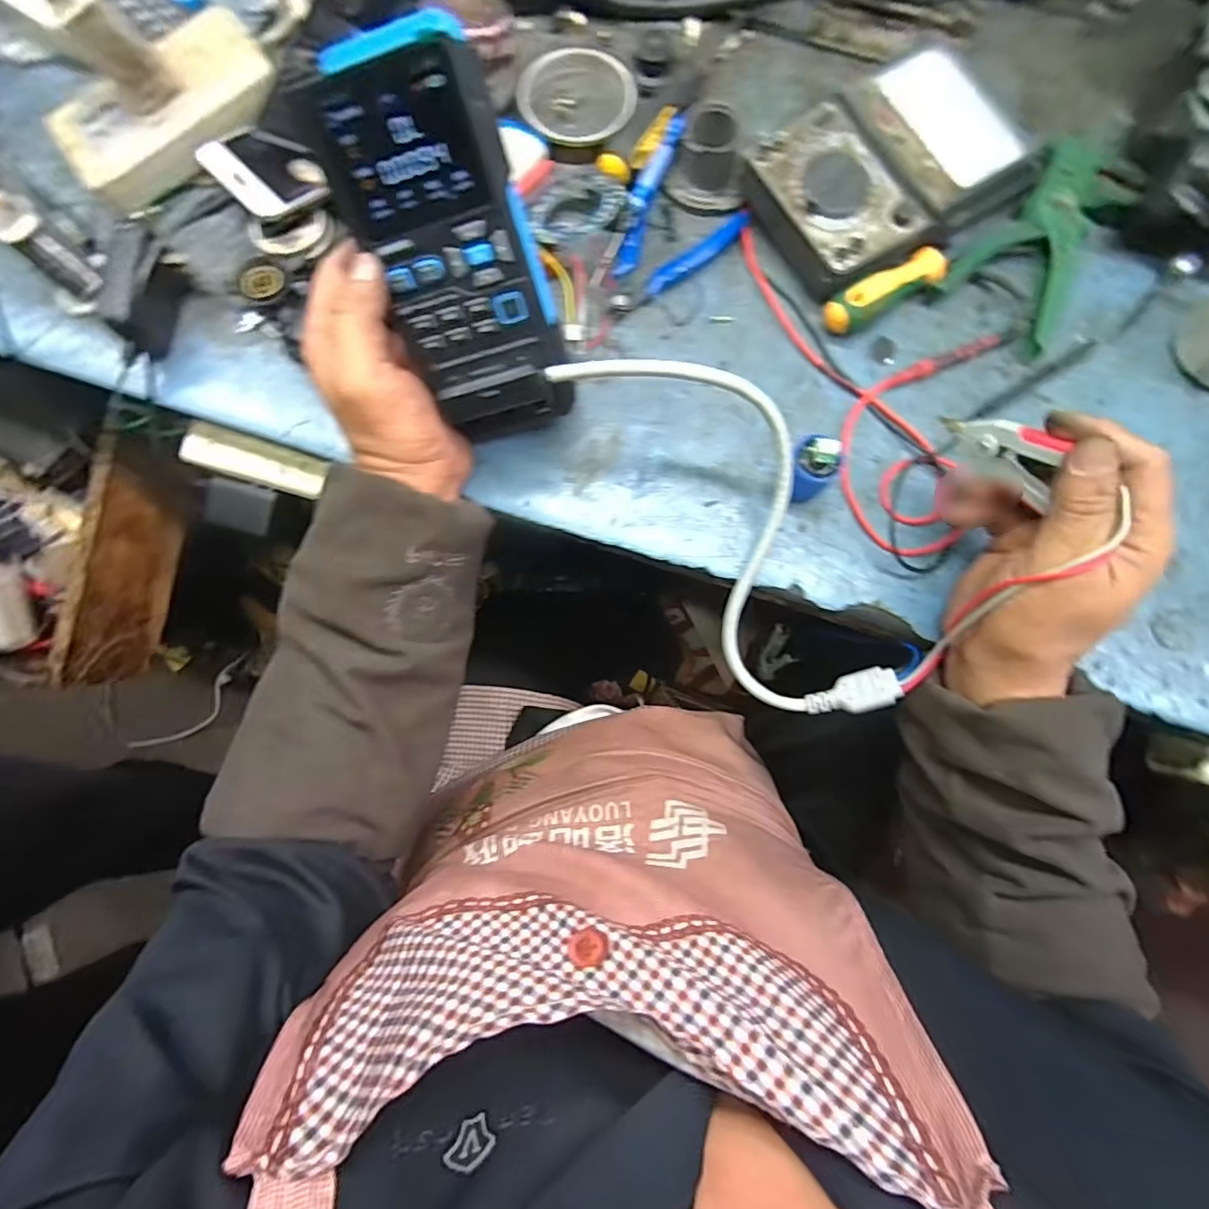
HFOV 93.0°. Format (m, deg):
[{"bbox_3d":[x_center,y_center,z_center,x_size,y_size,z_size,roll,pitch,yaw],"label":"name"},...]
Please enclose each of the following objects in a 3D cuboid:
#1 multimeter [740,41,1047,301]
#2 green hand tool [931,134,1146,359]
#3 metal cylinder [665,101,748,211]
[{"bbox_3d":[0.199,-0.301,0.397,0.200,0.045,0.119,-32,82,-5],"label":"multimeter"},{"bbox_3d":[0.307,-0.259,0.398,0.079,0.025,0.165,35,82,6],"label":"green hand tool"},{"bbox_3d":[0.075,-0.311,0.401,0.055,0.037,0.051,14,80,3],"label":"metal cylinder"}]

